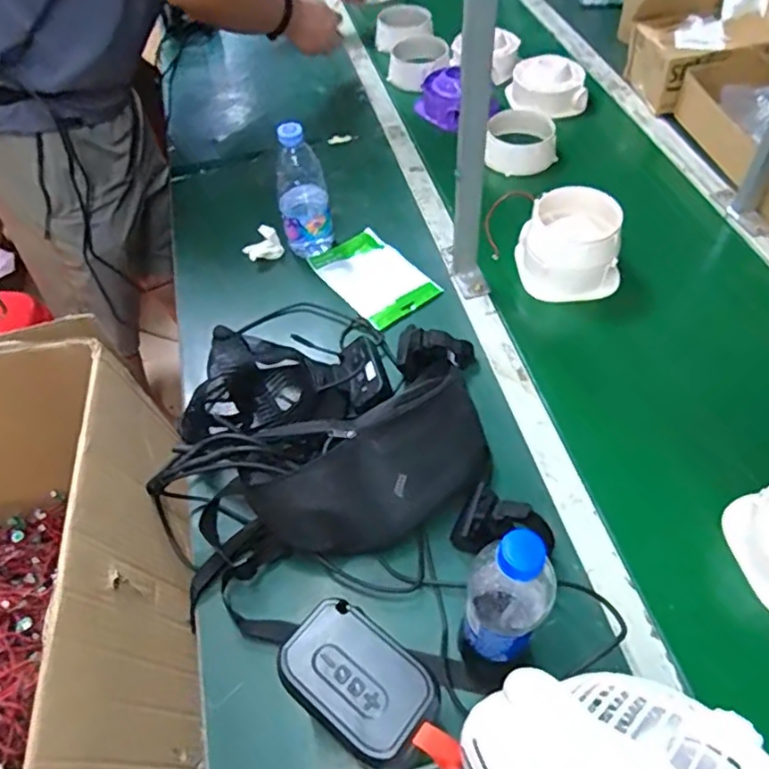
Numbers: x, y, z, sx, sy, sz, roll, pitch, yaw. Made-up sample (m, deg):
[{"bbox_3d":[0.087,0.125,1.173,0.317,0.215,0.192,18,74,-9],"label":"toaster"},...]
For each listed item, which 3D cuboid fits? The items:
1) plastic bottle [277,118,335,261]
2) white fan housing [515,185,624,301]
[{"bbox_3d":[-0.116,-0.269,0.871,0.072,0.191,0.067,-13,54,-6],"label":"plastic bottle"},{"bbox_3d":[0.256,-0.199,0.853,0.120,0.114,0.115,-2,53,2],"label":"white fan housing"}]

